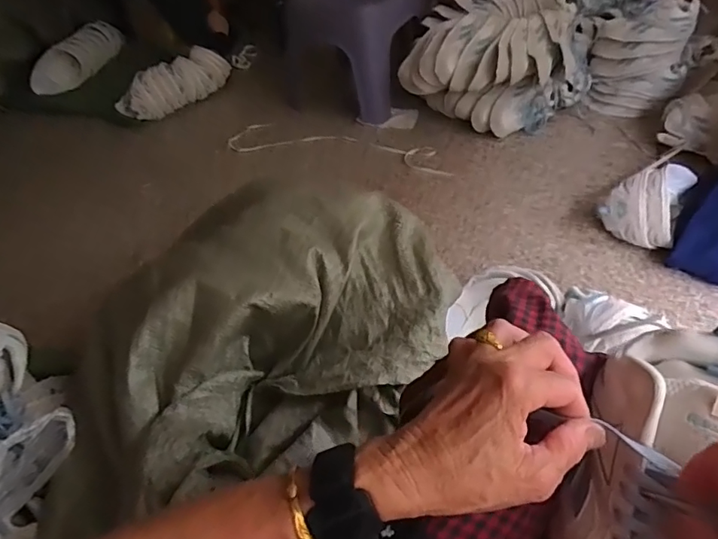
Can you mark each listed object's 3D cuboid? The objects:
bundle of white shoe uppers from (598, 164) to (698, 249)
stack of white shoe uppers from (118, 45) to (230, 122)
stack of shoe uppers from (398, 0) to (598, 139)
[{"bbox_3d":[0.635,-0.150,1.066,0.145,0.151,0.207,28,56,30],"label":"bundle of white shoe uppers"},{"bbox_3d":[-0.635,-0.682,1.765,0.149,0.131,0.435,29,56,30],"label":"stack of white shoe uppers"},{"bbox_3d":[0.419,-0.628,1.450,0.489,0.300,0.448,16,50,22],"label":"stack of shoe uppers"}]

